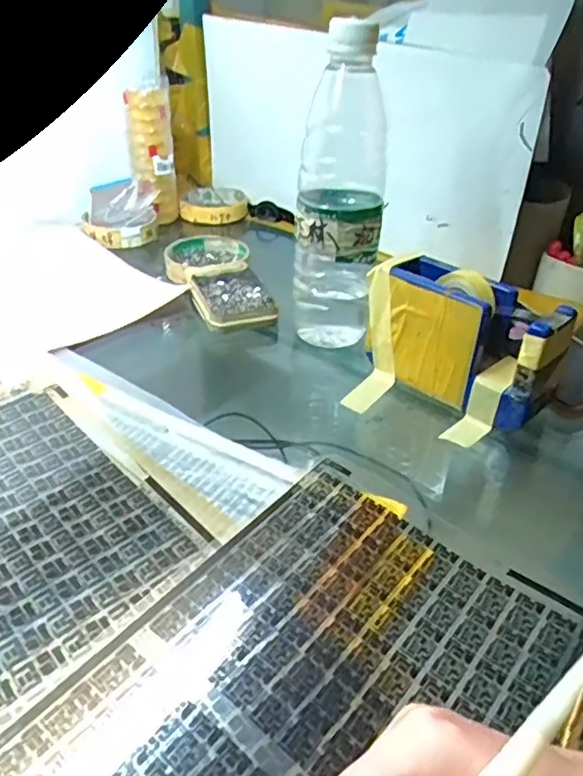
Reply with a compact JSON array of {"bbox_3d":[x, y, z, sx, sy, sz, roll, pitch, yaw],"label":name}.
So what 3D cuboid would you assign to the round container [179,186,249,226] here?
[{"bbox_3d":[-0.097,-0.232,0.766,0.082,0.021,0.105,-1,34,-3],"label":"round container"}]

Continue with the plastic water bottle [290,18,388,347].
[{"bbox_3d":[0.035,-0.141,0.446,0.064,0.207,0.072,1,35,0],"label":"plastic water bottle"}]

